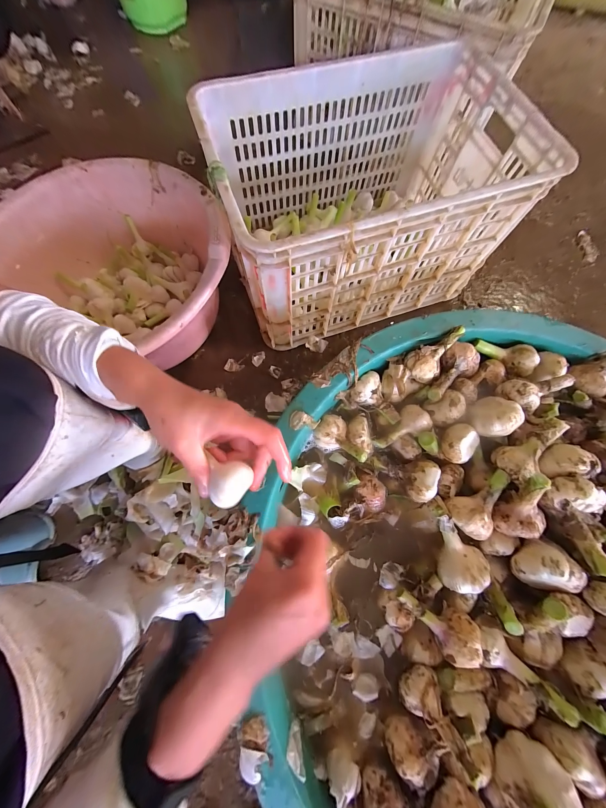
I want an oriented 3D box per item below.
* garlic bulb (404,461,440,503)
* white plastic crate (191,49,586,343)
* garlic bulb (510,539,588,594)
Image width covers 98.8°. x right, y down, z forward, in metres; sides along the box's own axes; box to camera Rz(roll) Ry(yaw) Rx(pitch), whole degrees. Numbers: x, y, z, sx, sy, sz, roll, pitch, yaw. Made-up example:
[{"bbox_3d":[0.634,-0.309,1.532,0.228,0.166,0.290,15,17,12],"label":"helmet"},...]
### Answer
[{"bbox_3d":[0.165,0.108,0.364,0.040,0.043,0.053,-1,73,-1],"label":"garlic bulb"},{"bbox_3d":[0.115,-0.407,0.551,0.531,0.299,0.408,-16,74,-6],"label":"white plastic crate"},{"bbox_3d":[0.302,0.199,0.316,0.055,0.040,0.056,0,73,-1],"label":"garlic bulb"}]

